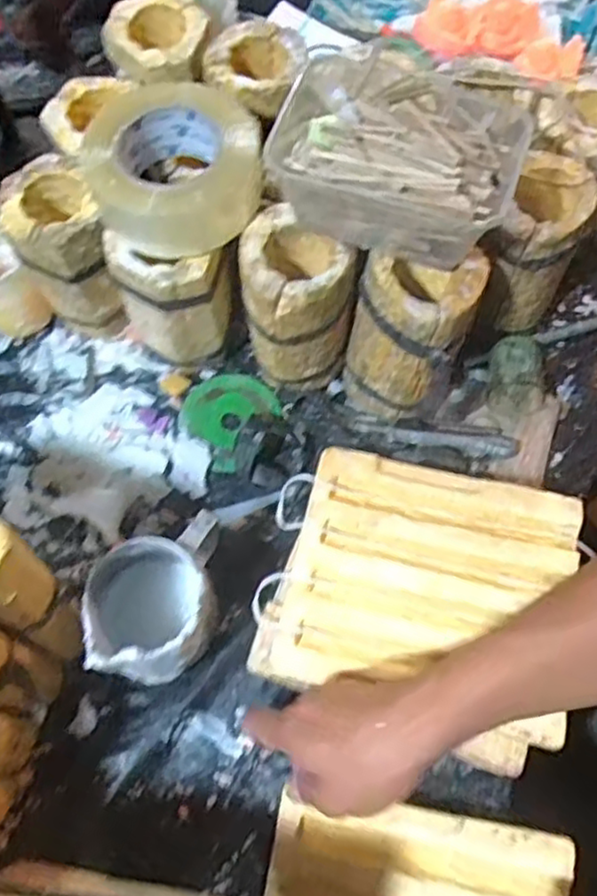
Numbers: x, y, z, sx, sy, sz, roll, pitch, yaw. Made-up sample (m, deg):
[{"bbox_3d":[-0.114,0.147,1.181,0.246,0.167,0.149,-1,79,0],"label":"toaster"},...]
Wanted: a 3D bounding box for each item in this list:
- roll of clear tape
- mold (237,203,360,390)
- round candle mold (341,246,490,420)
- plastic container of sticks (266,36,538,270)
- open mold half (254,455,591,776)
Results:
[{"bbox_3d":[-0.092,-0.212,0.520,0.130,0.062,0.119,-10,67,-3],"label":"roll of clear tape"},{"bbox_3d":[0.001,-0.118,0.583,0.087,0.143,0.082,0,67,1],"label":"mold"},{"bbox_3d":[0.090,-0.095,0.576,0.089,0.150,0.091,0,67,1],"label":"round candle mold"},{"bbox_3d":[0.071,-0.217,0.504,0.176,0.077,0.137,11,68,5],"label":"plastic container of sticks"},{"bbox_3d":[0.092,0.112,0.522,0.215,0.034,0.199,13,68,6],"label":"open mold half"}]

